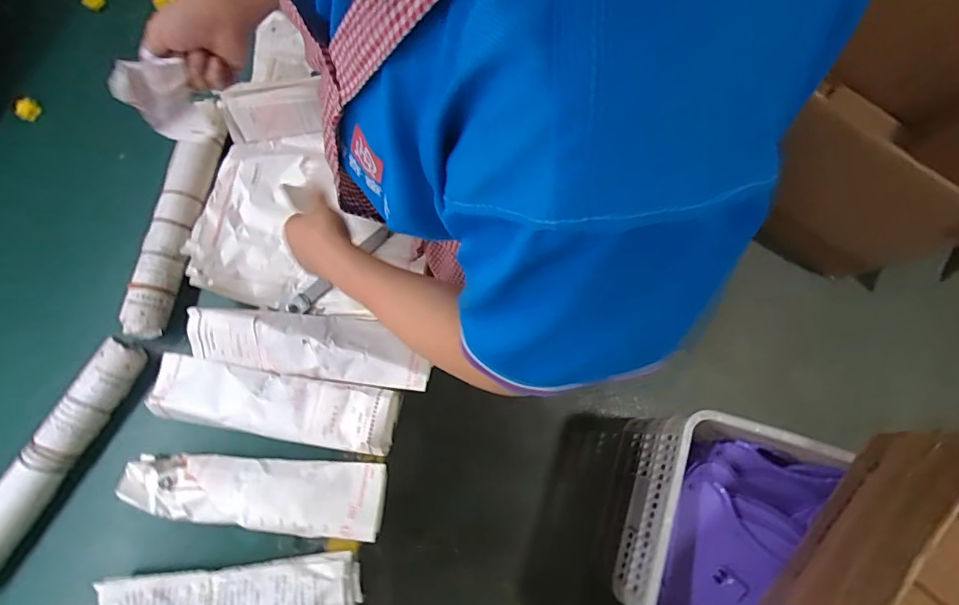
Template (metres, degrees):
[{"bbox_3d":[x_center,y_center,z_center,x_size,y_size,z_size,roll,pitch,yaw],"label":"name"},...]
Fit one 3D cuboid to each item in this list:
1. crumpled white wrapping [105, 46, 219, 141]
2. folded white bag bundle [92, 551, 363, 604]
[{"bbox_3d":[-0.306,-0.199,0.478,0.059,0.070,0.045,3,71,1],"label":"crumpled white wrapping"},{"bbox_3d":[-0.269,0.324,0.535,0.274,0.047,0.069,-5,76,-3],"label":"folded white bag bundle"}]

